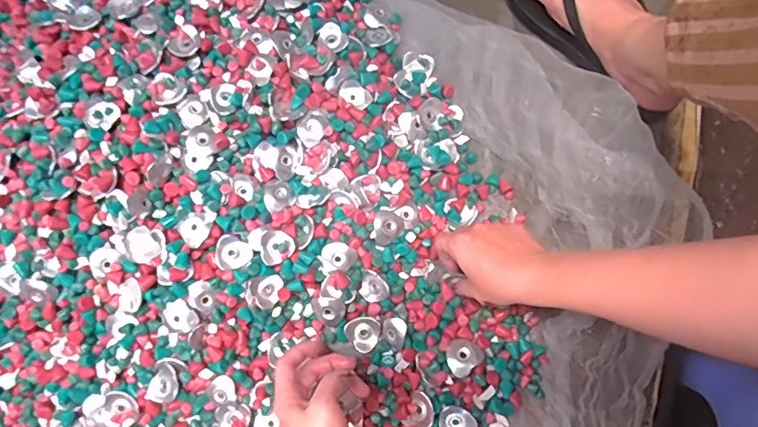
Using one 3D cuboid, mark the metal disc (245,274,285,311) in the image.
[{"bbox_3d":[-0.119,0.082,0.530,0.036,0.008,0.034,0,81,1],"label":"metal disc"}]

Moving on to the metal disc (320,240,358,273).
[{"bbox_3d":[-0.041,0.044,0.529,0.035,0.004,0.031,-5,81,0],"label":"metal disc"}]

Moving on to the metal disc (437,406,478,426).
[{"bbox_3d":[0.074,0.203,0.493,0.035,0.010,0.032,0,81,1],"label":"metal disc"}]

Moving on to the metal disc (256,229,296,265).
[{"bbox_3d":[-0.106,0.033,0.518,0.035,0.010,0.034,0,81,1],"label":"metal disc"}]

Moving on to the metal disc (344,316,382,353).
[{"bbox_3d":[-0.015,0.123,0.526,0.034,0.011,0.035,0,81,1],"label":"metal disc"}]

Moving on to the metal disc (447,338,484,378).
[{"bbox_3d":[0.083,0.141,0.501,0.035,0.012,0.031,-44,83,-6],"label":"metal disc"}]

